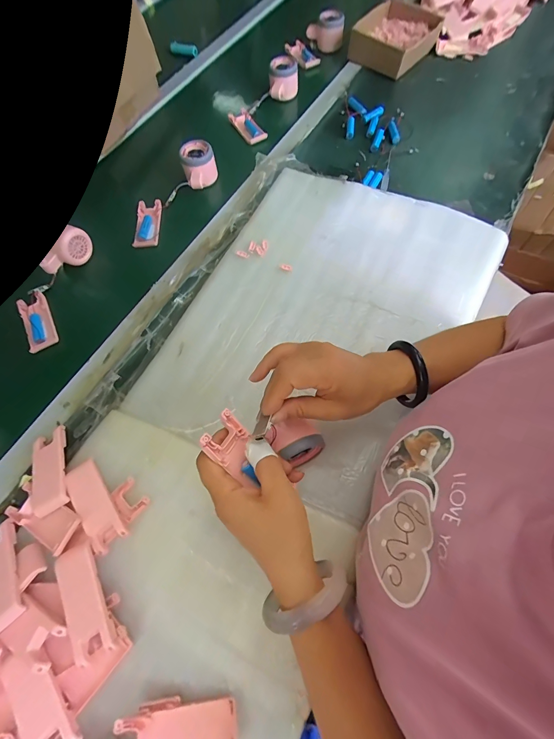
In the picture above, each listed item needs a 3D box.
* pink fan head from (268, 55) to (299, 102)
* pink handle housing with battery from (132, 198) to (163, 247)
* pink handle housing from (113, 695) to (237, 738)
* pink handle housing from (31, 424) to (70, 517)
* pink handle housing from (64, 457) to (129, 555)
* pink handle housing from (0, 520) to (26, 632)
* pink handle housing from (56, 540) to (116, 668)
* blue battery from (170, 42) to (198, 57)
[{"bbox_3d":[0.014,-0.594,0.654,0.057,0.049,0.063,1,67,2],"label":"pink fan head"},{"bbox_3d":[-0.225,-0.254,0.557,0.044,0.011,0.105,-4,66,2],"label":"pink handle housing with battery"},{"bbox_3d":[-0.088,0.325,0.281,0.103,0.023,0.038,-8,67,-2],"label":"pink handle housing"},{"bbox_3d":[-0.268,0.118,0.378,0.040,0.009,0.100,-26,57,-2],"label":"pink handle housing"},{"bbox_3d":[-0.205,0.150,0.359,0.036,0.012,0.101,-36,69,-12],"label":"pink handle housing"},{"bbox_3d":[-0.287,0.212,0.332,0.038,0.010,0.099,-32,58,-12],"label":"pink handle housing"},{"bbox_3d":[-0.190,0.227,0.319,0.040,0.028,0.099,-29,68,-9],"label":"pink handle housing"},{"bbox_3d":[-0.226,-0.780,0.778,0.072,0.018,0.017,25,70,11],"label":"blue battery"}]

